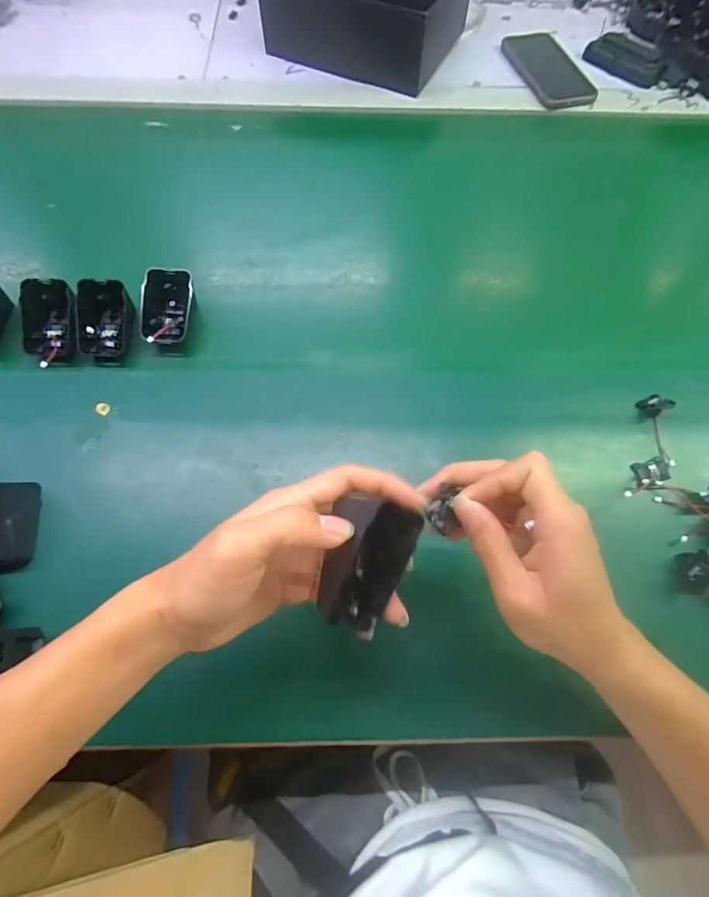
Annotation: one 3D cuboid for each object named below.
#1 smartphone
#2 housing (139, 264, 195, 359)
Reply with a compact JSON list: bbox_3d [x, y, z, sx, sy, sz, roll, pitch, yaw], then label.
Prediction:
[{"bbox_3d":[0.260,-0.518,0.606,0.086,0.008,0.169,-14,69,-7],"label":"smartphone"},{"bbox_3d":[-0.174,-0.126,0.421,0.047,0.038,0.077,0,68,-1],"label":"housing"}]

